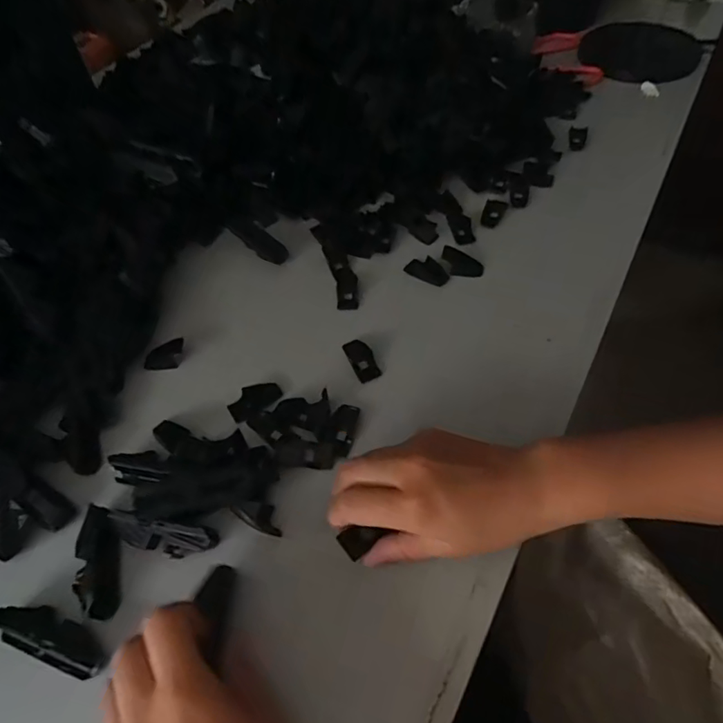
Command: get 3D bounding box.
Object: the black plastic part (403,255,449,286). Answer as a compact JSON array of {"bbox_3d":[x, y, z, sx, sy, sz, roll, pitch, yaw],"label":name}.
[{"bbox_3d":[0.059,-0.083,0.480,0.039,0.008,0.020,31,60,26],"label":"black plastic part"}]

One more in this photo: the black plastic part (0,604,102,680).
[{"bbox_3d":[-0.184,0.163,0.315,0.070,0.020,0.024,15,54,16],"label":"black plastic part"}]

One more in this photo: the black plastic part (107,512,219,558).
[{"bbox_3d":[-0.127,0.115,0.345,0.070,0.026,0.017,7,52,10],"label":"black plastic part"}]

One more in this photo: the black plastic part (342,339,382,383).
[{"bbox_3d":[0.001,-0.002,0.427,0.019,0.006,0.040,-22,53,-12],"label":"black plastic part"}]

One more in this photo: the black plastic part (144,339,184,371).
[{"bbox_3d":[-0.162,-0.006,0.437,0.031,0.013,0.023,0,51,5],"label":"black plastic part"}]

